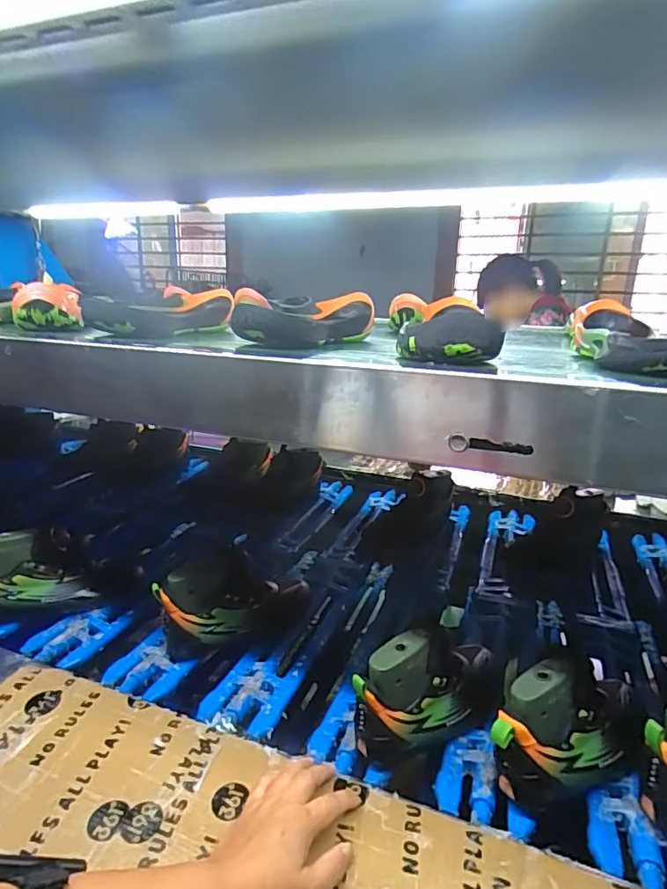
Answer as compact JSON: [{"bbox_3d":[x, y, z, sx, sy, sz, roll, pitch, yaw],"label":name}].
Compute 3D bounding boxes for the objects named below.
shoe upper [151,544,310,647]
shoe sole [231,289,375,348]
[{"bbox_3d":[-0.127,0.208,0.713,0.228,0.130,0.070,-12,22,-36],"label":"shoe upper"},{"bbox_3d":[-0.025,-0.153,0.617,0.080,0.053,0.239,10,20,25],"label":"shoe sole"}]

